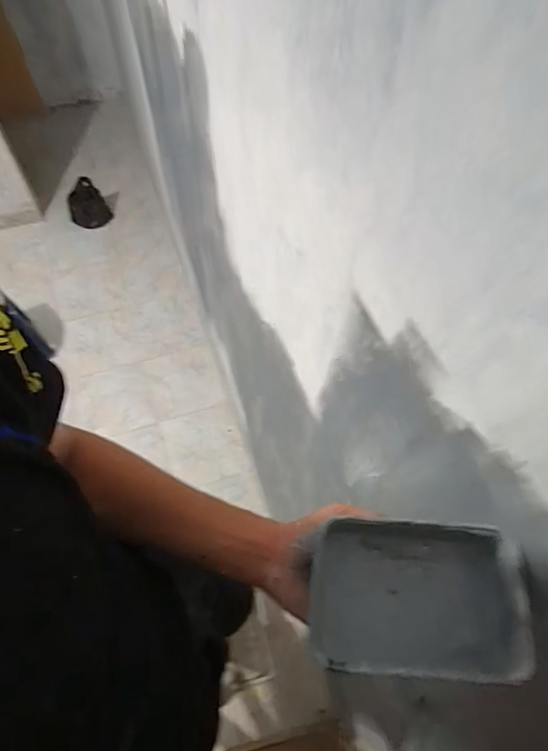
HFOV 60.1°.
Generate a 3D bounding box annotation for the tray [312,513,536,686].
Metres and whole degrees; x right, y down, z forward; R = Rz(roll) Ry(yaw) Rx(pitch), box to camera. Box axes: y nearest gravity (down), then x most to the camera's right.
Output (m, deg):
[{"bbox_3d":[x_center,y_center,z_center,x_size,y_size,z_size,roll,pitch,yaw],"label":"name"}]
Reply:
[{"bbox_3d":[0.118,0.183,0.400,0.172,0.043,0.121,5,60,0],"label":"tray"}]

